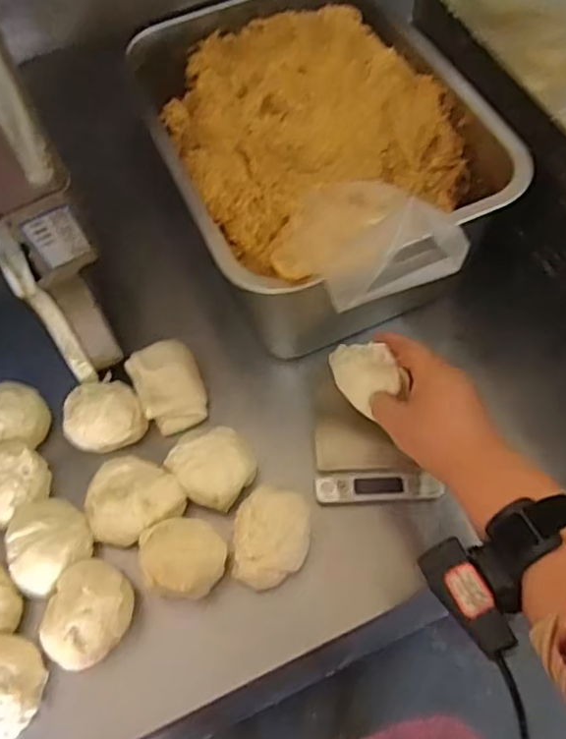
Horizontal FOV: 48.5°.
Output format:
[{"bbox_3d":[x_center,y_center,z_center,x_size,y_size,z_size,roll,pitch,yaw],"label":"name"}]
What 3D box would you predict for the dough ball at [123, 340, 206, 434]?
[{"bbox_3d":[-0.101,0.013,0.564,0.057,0.033,0.078,-26,63,-10],"label":"dough ball"}]

